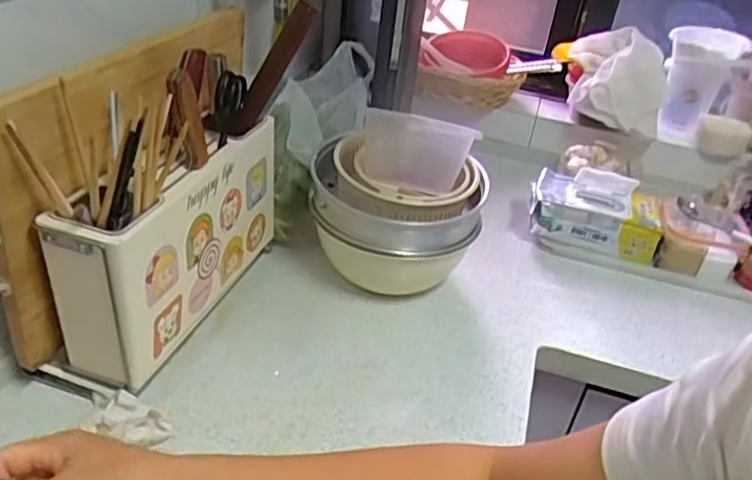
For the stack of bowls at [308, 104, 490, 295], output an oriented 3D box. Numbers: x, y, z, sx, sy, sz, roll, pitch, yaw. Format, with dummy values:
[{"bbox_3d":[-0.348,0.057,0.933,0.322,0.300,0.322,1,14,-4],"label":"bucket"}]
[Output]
[{"bbox_3d":[0.028,-0.048,0.930,0.244,0.239,0.222,9,34,2],"label":"stack of bowls"}]

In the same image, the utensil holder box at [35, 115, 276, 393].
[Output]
[{"bbox_3d":[-0.242,-0.010,0.793,0.097,0.204,0.350,15,35,11],"label":"utensil holder box"}]

